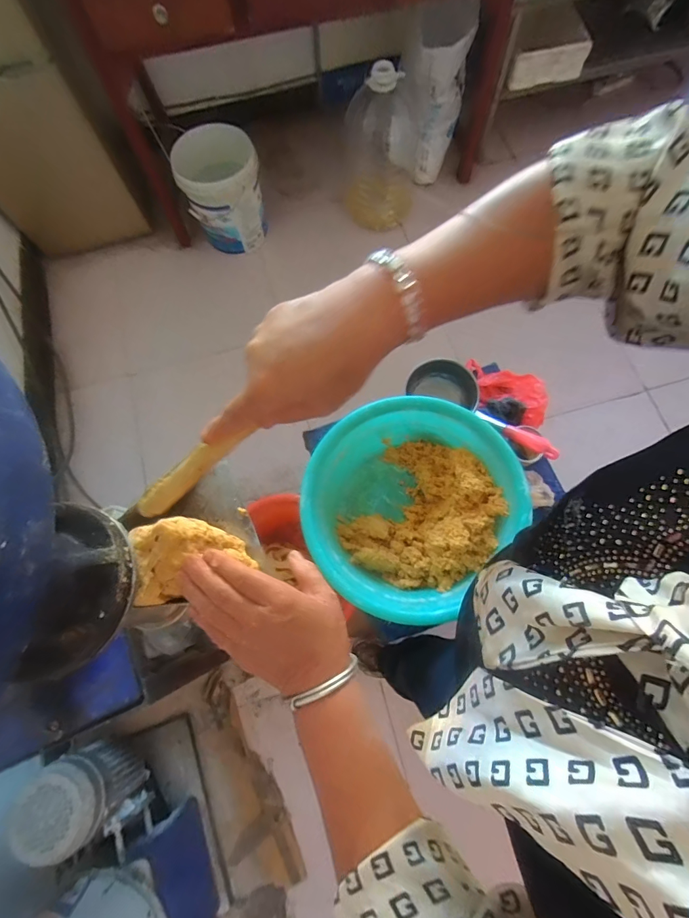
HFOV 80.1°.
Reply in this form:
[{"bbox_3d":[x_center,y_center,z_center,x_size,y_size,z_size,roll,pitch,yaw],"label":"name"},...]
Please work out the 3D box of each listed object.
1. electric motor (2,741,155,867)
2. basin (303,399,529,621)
[{"bbox_3d":[-0.585,0.757,0.915,0.152,0.258,0.186,-28,73,-9],"label":"electric motor"},{"bbox_3d":[0.128,0.101,0.841,0.412,0.181,0.372,-43,76,-13],"label":"basin"}]

